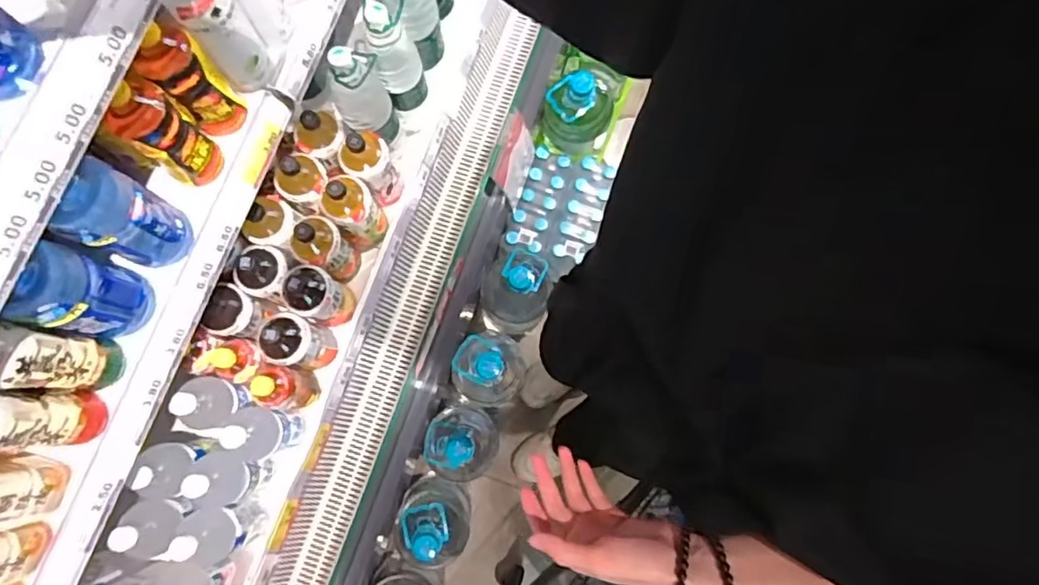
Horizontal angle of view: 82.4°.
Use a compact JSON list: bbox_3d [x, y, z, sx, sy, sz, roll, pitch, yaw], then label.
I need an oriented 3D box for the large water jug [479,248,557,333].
[{"bbox_3d":[-0.006,-0.005,1.427,0.158,0.246,0.173,0,80,-1],"label":"large water jug"}]

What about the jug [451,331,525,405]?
[{"bbox_3d":[-0.061,0.169,1.333,0.157,0.291,0.176,37,81,5],"label":"jug"}]

